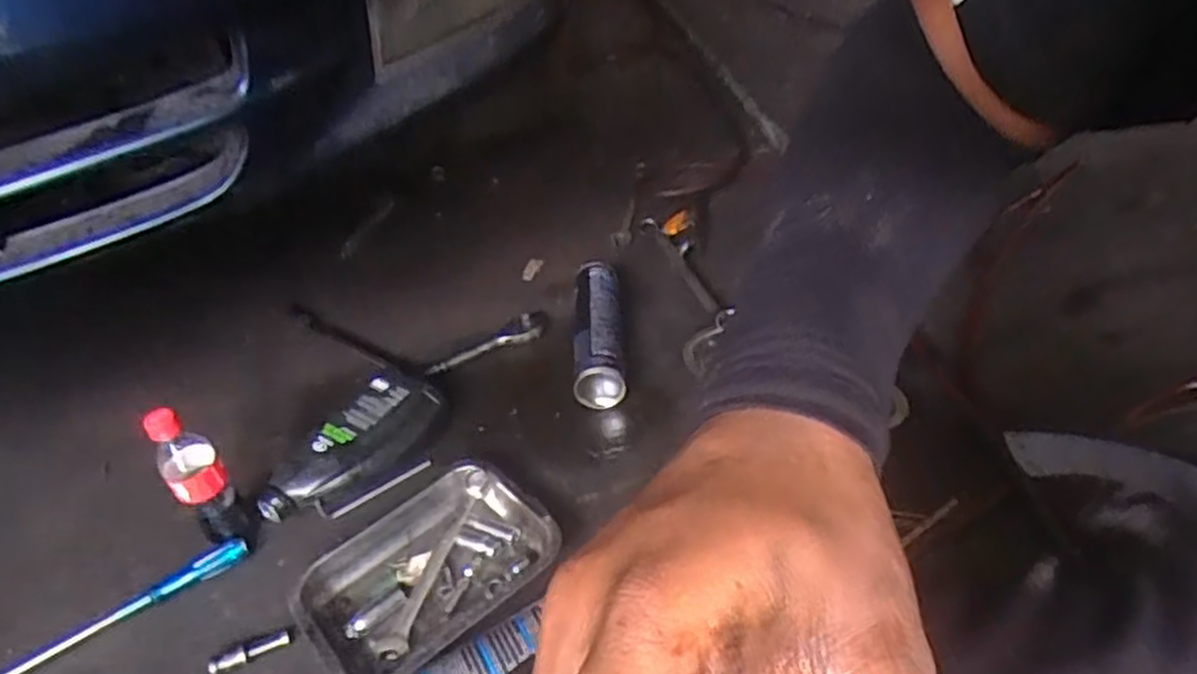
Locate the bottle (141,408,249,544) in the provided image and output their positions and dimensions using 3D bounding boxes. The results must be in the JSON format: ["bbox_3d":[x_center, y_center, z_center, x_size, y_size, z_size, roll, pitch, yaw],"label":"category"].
[{"bbox_3d":[-0.436,0.156,0.848,0.057,0.189,0.058,29,53,34],"label":"bottle"}]

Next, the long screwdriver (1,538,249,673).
[{"bbox_3d":[-0.568,0.320,0.819,0.392,0.024,0.027,-27,45,-20],"label":"long screwdriver"}]

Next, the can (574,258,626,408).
[{"bbox_3d":[-0.001,-0.010,1.051,0.062,0.061,0.242,-5,42,3],"label":"can"}]

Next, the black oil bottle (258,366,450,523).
[{"bbox_3d":[-0.286,0.138,0.943,0.118,0.058,0.240,19,48,27],"label":"black oil bottle"}]

